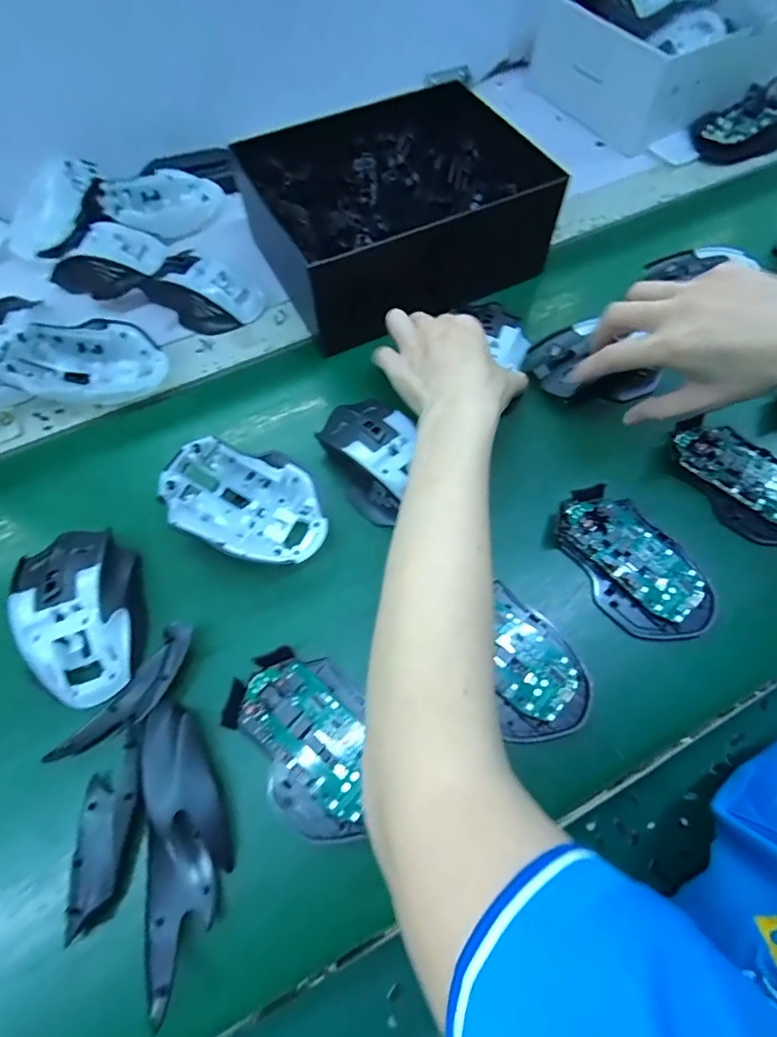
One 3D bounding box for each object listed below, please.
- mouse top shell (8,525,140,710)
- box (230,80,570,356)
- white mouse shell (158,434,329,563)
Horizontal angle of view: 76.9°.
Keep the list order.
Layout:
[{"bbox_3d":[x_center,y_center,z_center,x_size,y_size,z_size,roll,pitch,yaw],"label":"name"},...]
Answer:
[{"bbox_3d":[-0.197,0.056,0.310,0.063,0.029,0.113,-24,68,-12],"label":"mouse top shell"},{"bbox_3d":[0.005,-0.276,0.439,0.225,0.086,0.193,-28,69,-14],"label":"box"},{"bbox_3d":[-0.097,-0.008,0.343,0.114,0.046,0.075,16,66,6],"label":"white mouse shell"}]

